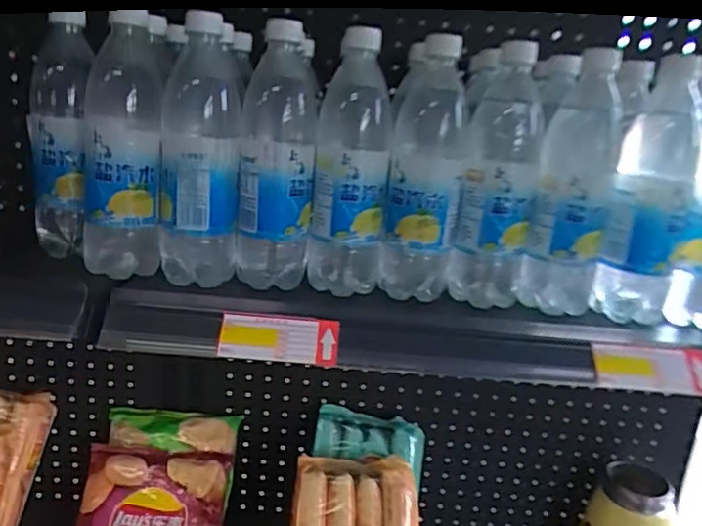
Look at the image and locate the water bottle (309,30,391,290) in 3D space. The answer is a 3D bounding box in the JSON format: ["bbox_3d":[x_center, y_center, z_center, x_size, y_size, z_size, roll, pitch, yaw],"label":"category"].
[{"bbox_3d":[0.001,-0.086,0.533,0.066,0.225,0.076,5,14,-1],"label":"water bottle"}]

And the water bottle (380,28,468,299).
[{"bbox_3d":[0.066,-0.079,0.526,0.062,0.228,0.065,6,14,4],"label":"water bottle"}]

